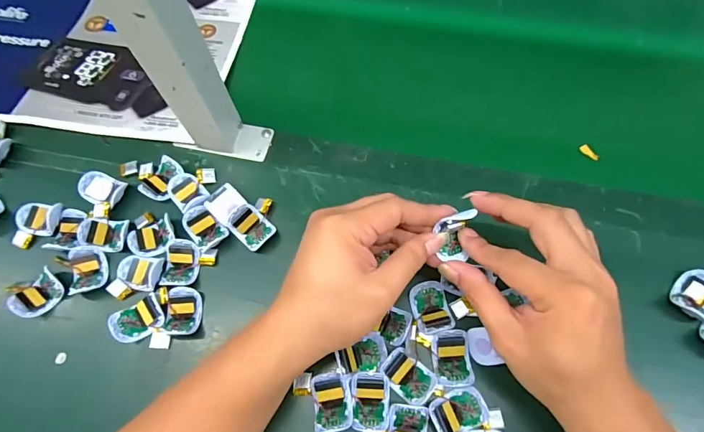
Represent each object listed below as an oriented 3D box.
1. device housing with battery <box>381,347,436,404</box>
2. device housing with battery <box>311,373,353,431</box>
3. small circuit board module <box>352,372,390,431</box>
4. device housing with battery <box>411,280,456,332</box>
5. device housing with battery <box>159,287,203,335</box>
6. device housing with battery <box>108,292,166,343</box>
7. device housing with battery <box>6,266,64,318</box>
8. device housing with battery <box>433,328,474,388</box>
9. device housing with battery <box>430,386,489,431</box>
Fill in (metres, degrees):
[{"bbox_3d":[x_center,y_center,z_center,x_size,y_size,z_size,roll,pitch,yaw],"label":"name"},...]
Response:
[{"bbox_3d":[0.045,0.127,0.328,0.041,0.008,0.029,39,75,15],"label":"device housing with battery"},{"bbox_3d":[-0.016,0.145,0.322,0.029,0.012,0.041,-9,69,-1],"label":"device housing with battery"},{"bbox_3d":[0.015,0.145,0.323,0.028,0.007,0.041,-1,69,2],"label":"small circuit board module"},{"bbox_3d":[0.068,0.077,0.349,0.030,0.013,0.042,-11,69,-2],"label":"device housing with battery"},{"bbox_3d":[-0.147,0.081,0.353,0.031,0.012,0.039,7,69,5],"label":"device housing with battery"},{"bbox_3d":[-0.181,0.087,0.351,0.041,0.014,0.028,-28,70,-8],"label":"device housing with battery"},{"bbox_3d":[-0.280,0.067,0.366,0.038,0.021,0.035,-43,73,-13],"label":"device housing with battery"},{"bbox_3d":[0.081,0.114,0.332,0.030,0.009,0.040,-5,69,0],"label":"device housing with battery"},{"bbox_3d":[0.082,0.151,0.317,0.041,0.007,0.030,-21,69,-6],"label":"device housing with battery"}]

